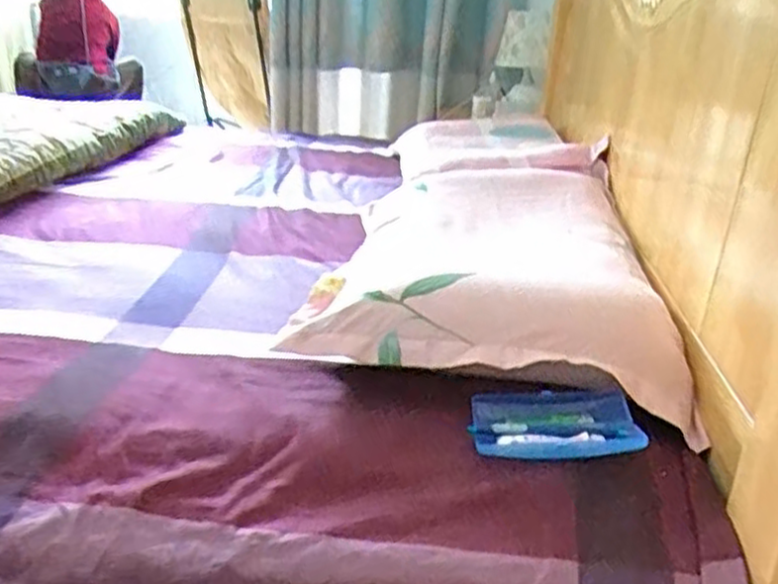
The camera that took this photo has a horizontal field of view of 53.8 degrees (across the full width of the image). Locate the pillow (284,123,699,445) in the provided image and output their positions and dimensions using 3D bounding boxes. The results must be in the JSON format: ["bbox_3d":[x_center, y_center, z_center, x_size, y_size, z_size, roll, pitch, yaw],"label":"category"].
[{"bbox_3d":[0.147,-0.079,1.092,0.422,0.085,0.734,6,25,6],"label":"pillow"}]

